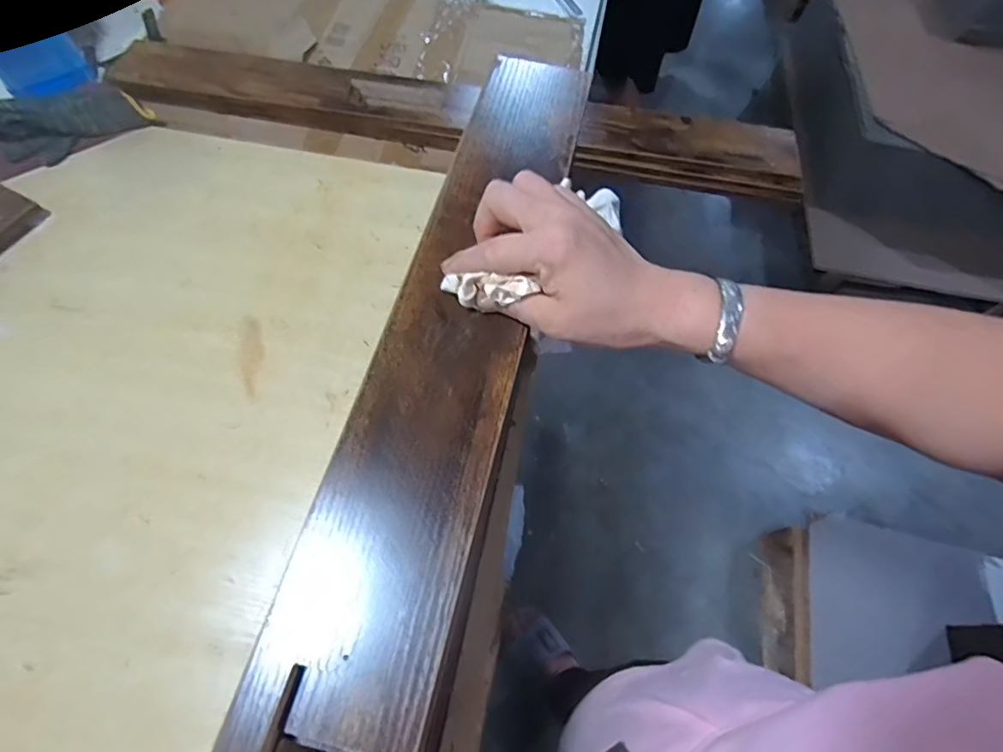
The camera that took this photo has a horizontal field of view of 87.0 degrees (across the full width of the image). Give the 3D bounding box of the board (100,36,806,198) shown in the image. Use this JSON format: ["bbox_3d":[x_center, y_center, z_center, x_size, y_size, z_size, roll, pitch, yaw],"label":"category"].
[{"bbox_3d":[-0.060,-0.355,0.698,0.890,0.032,0.122,10,64,1],"label":"board"}]

